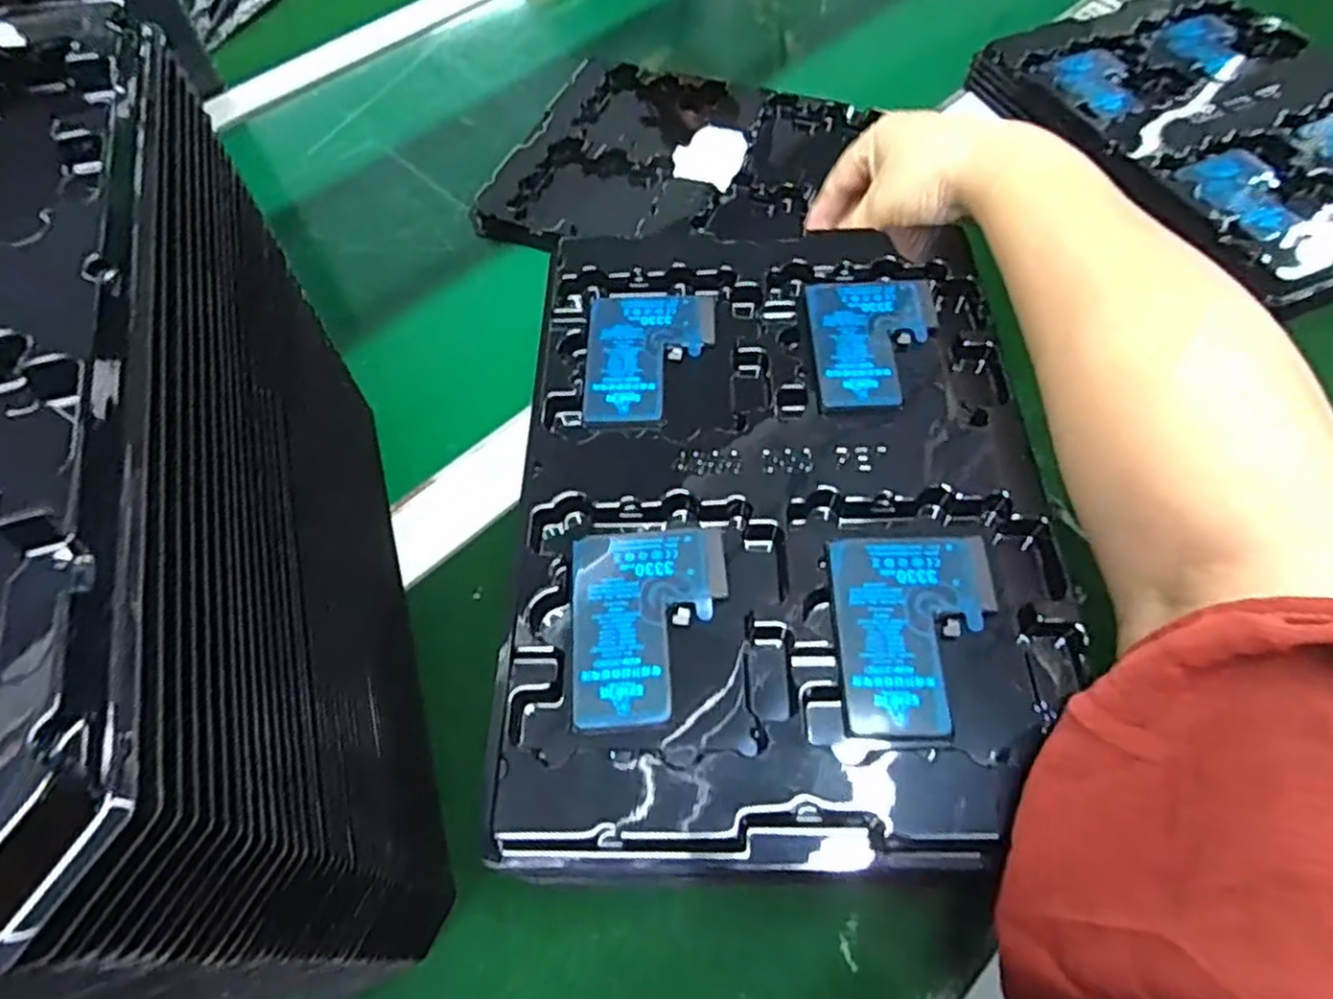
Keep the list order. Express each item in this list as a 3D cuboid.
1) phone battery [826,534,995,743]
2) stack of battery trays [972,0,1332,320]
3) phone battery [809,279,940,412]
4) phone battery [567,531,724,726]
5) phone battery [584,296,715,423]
[{"bbox_3d":[0.092,0.048,0.272,0.060,0.004,0.076,0,59,2],"label":"phone battery"},{"bbox_3d":[0.384,-0.255,0.514,0.231,0.038,0.293,-20,61,-10],"label":"stack of battery trays"},{"bbox_3d":[0.097,-0.074,0.346,0.058,0.004,0.078,0,59,2],"label":"phone battery"},{"bbox_3d":[-0.006,0.046,0.279,0.058,0.004,0.075,-2,59,1],"label":"phone battery"},{"bbox_3d":[-0.007,-0.068,0.350,0.058,0.004,0.078,1,59,3],"label":"phone battery"}]

